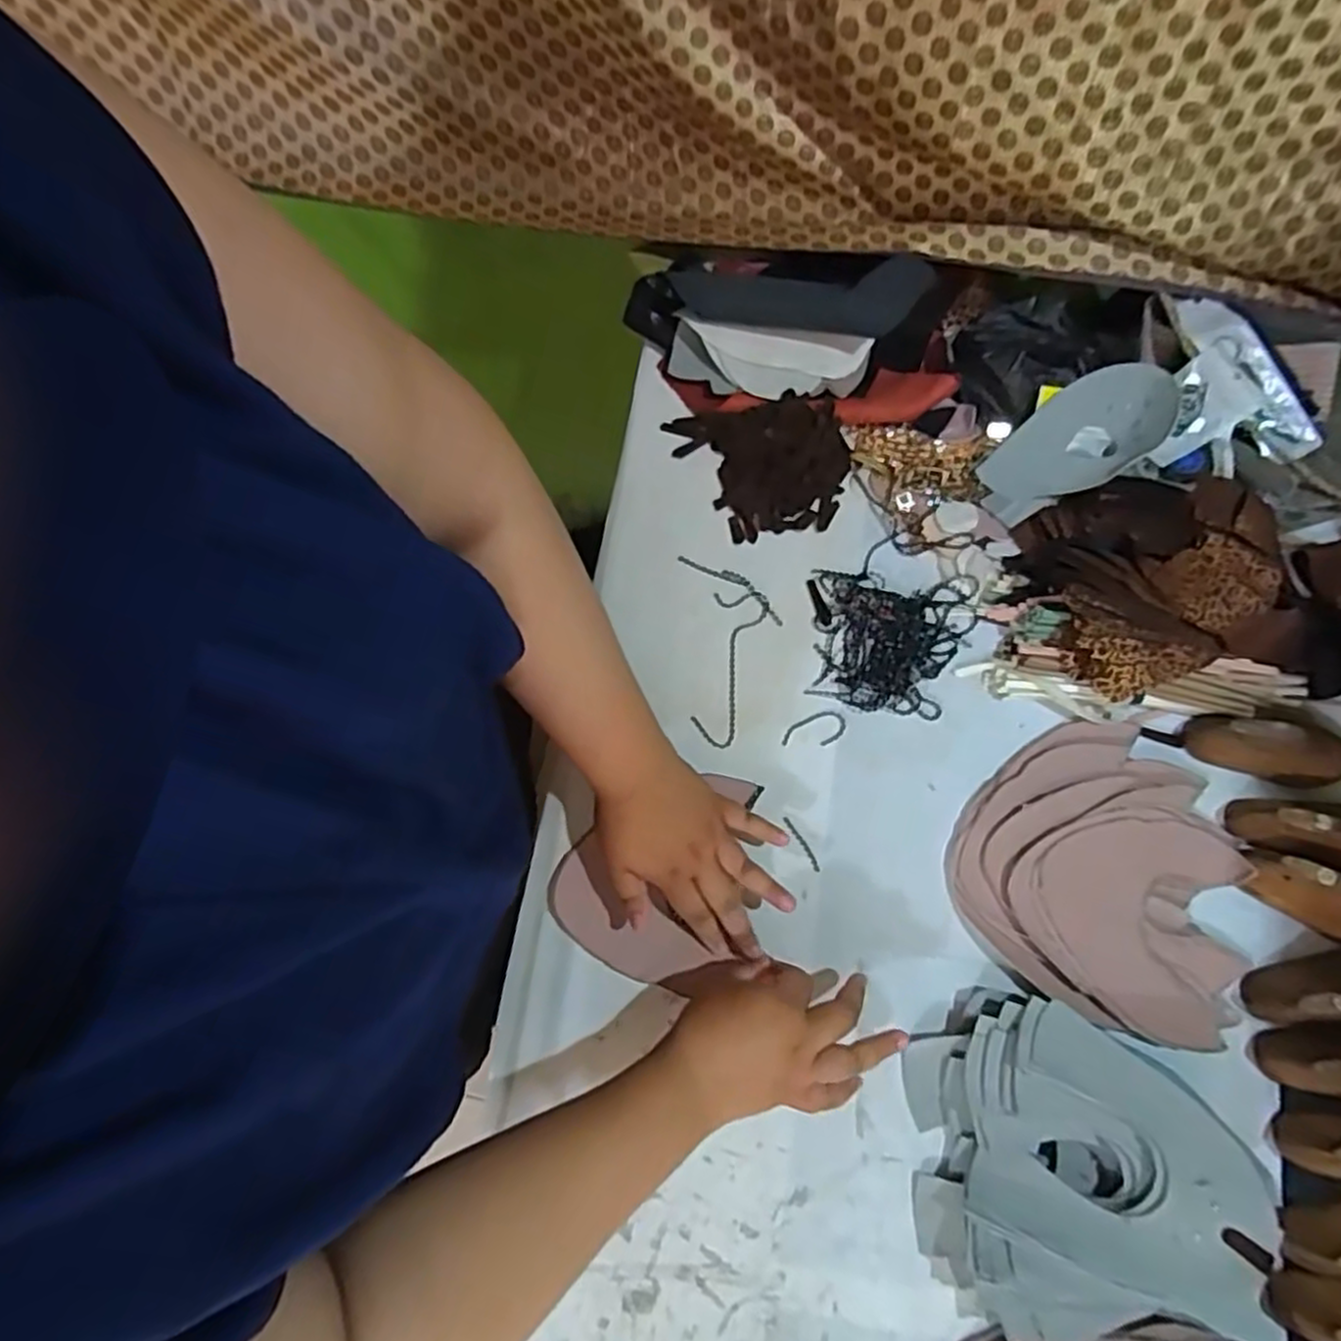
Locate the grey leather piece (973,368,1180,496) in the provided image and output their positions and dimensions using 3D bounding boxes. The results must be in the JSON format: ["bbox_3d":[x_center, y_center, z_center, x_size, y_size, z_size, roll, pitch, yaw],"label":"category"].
[{"bbox_3d":[0.355,-0.202,0.647,0.164,0.012,0.081,-32,94,10],"label":"grey leather piece"}]

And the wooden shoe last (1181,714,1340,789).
[{"bbox_3d":[0.510,0.062,0.613,0.137,0.043,0.055,6,74,0],"label":"wooden shoe last"}]

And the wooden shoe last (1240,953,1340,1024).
[{"bbox_3d":[0.516,0.240,0.560,0.139,0.045,0.050,0,74,-2],"label":"wooden shoe last"}]

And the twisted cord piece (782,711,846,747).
[{"bbox_3d":[0.122,0.052,0.633,0.058,0.004,0.027,-17,75,-6],"label":"twisted cord piece"}]

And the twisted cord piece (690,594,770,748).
[{"bbox_3d":[0.051,-0.003,0.638,0.047,0.004,0.141,11,74,1],"label":"twisted cord piece"}]

